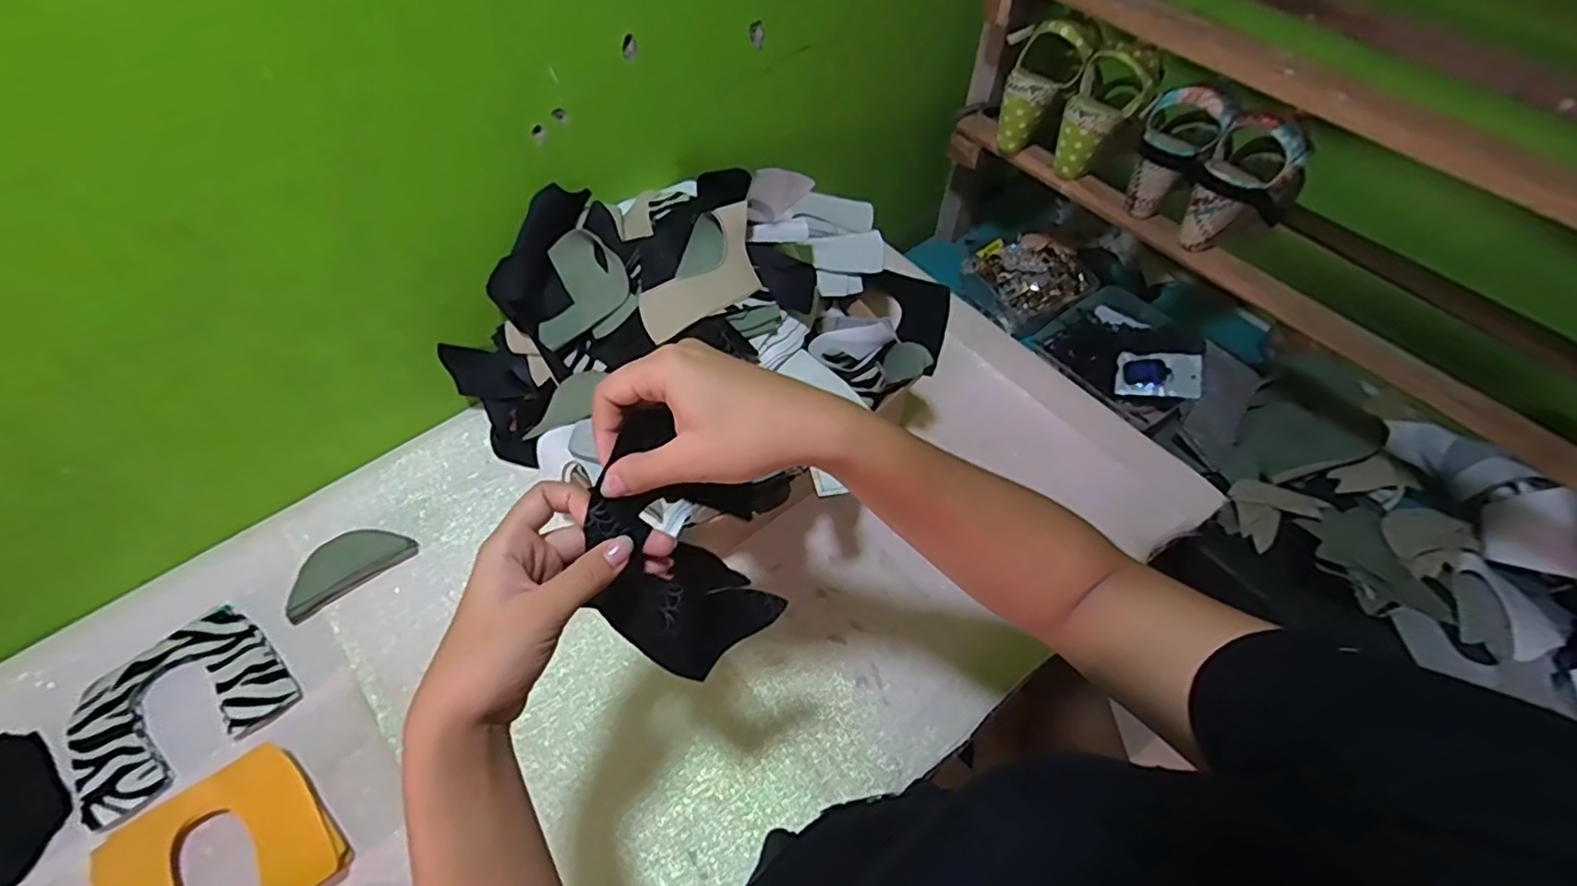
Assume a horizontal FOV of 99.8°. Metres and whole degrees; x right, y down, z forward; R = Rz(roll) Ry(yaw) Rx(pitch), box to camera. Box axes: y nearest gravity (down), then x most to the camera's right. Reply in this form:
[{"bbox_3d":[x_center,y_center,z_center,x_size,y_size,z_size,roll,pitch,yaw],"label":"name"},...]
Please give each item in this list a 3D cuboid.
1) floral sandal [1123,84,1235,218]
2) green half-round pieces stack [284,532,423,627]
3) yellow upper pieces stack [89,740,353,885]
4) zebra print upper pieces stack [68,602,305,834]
[{"bbox_3d":[0.427,-0.326,0.740,0.078,0.126,0.094,28,59,16],"label":"floral sandal"},{"bbox_3d":[-0.429,0.115,0.642,0.113,0.006,0.063,-36,65,-23],"label":"green half-round pieces stack"},{"bbox_3d":[-0.435,0.318,0.499,0.160,0.013,0.131,-33,64,-22],"label":"yellow upper pieces stack"},{"bbox_3d":[-0.520,0.222,0.564,0.152,0.011,0.128,-39,66,-24],"label":"zebra print upper pieces stack"}]

